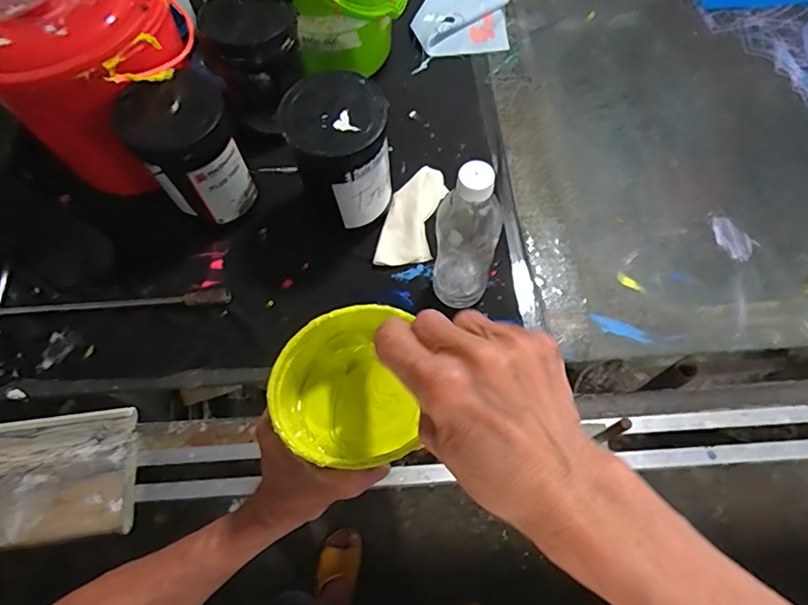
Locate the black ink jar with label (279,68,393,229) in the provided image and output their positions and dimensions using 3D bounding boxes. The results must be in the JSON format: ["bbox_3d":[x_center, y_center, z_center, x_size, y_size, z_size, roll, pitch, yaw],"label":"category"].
[{"bbox_3d":[-0.066,-0.160,0.571,0.099,0.159,0.097,-1,67,2],"label":"black ink jar with label"}]

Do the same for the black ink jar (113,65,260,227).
[{"bbox_3d":[-0.239,-0.169,0.590,0.105,0.161,0.114,-29,68,-9],"label":"black ink jar"}]

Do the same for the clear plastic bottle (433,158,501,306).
[{"bbox_3d":[0.060,-0.058,0.498,0.057,0.203,0.052,-1,67,2],"label":"clear plastic bottle"}]

